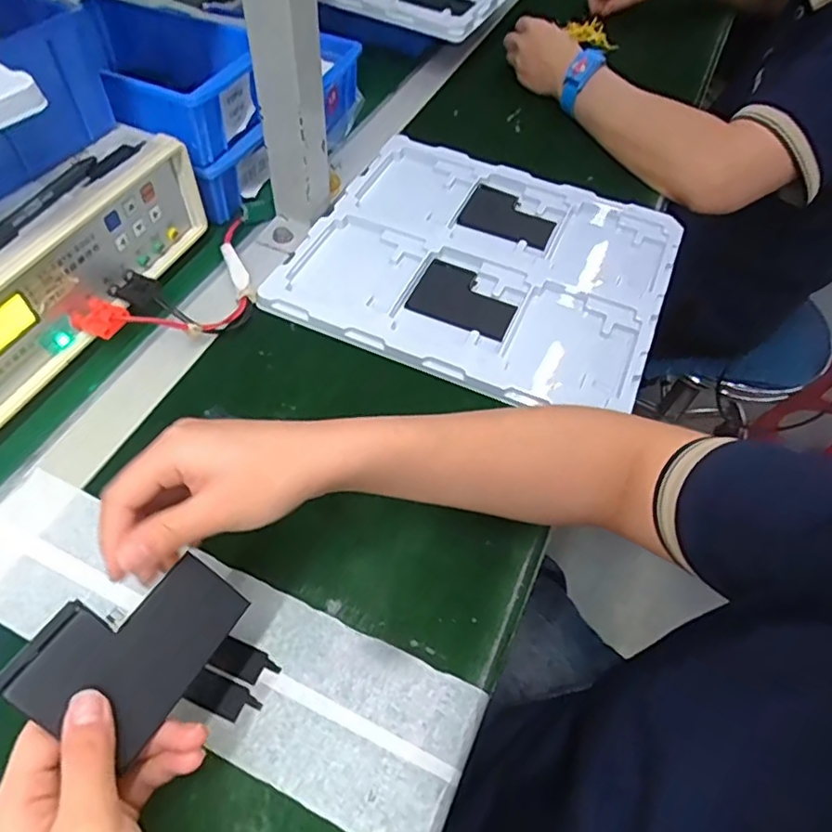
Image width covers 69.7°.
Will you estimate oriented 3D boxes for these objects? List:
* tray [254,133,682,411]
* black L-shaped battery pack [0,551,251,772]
[{"bbox_3d":[0.065,-0.144,0.552,0.314,0.020,0.275,22,57,9],"label":"tray"},{"bbox_3d":[-0.128,0.102,0.275,0.065,0.004,0.088,45,50,-11],"label":"black L-shaped battery pack"}]

